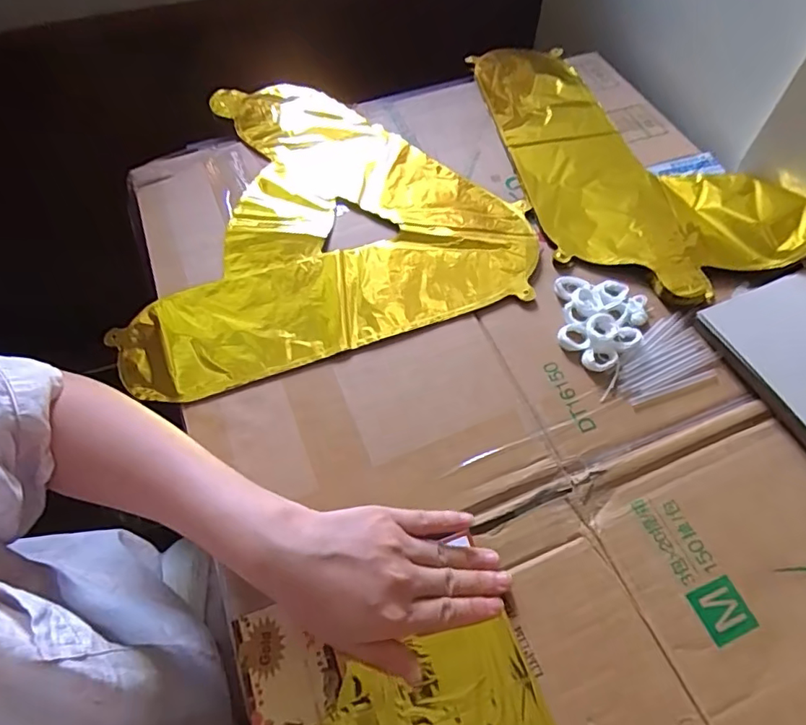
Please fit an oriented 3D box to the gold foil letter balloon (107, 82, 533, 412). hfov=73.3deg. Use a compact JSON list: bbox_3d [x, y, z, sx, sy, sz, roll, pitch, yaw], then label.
[{"bbox_3d":[-0.091,-0.162,0.525,0.353,0.013,0.367,-14,60,-9],"label":"gold foil letter balloon"}]

